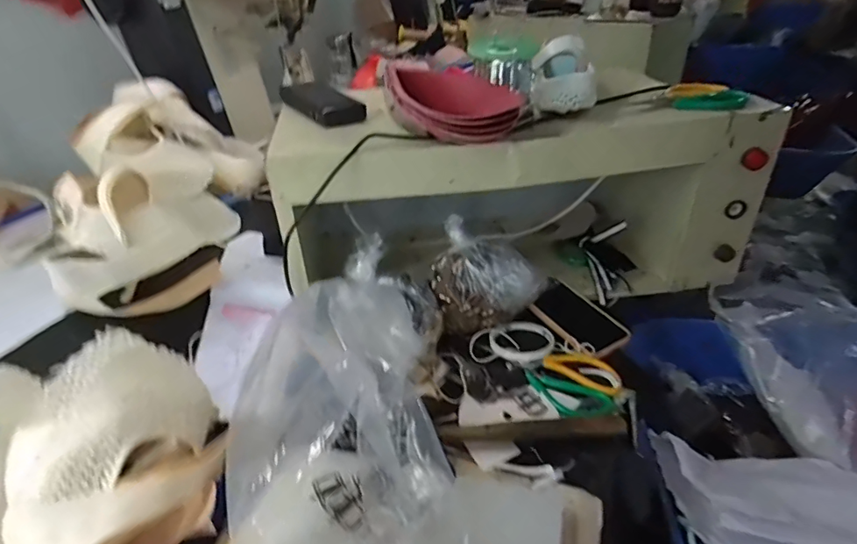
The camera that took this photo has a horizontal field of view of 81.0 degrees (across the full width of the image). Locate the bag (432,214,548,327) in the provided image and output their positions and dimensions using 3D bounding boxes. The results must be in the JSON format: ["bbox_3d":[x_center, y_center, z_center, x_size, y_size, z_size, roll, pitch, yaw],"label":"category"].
[{"bbox_3d":[0.087,0.010,0.717,0.165,0.135,0.085,-1,33,3],"label":"bag"}]

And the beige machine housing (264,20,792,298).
[{"bbox_3d":[0.124,-0.120,0.780,0.648,0.275,0.270,-6,33,-6],"label":"beige machine housing"}]

